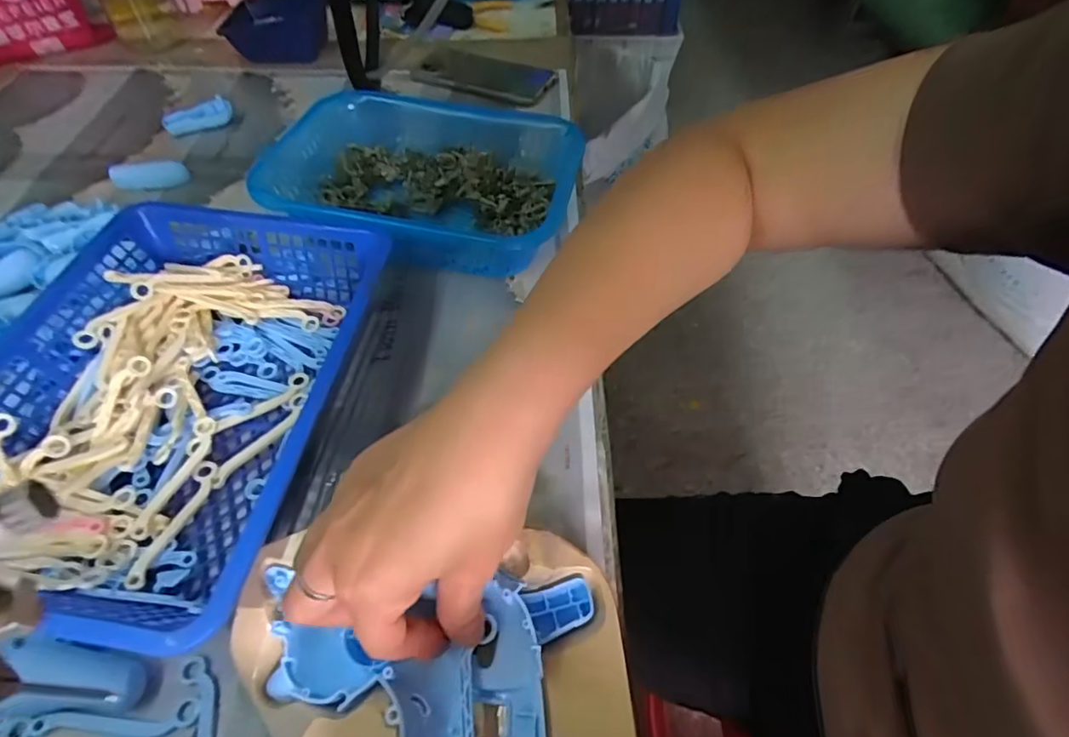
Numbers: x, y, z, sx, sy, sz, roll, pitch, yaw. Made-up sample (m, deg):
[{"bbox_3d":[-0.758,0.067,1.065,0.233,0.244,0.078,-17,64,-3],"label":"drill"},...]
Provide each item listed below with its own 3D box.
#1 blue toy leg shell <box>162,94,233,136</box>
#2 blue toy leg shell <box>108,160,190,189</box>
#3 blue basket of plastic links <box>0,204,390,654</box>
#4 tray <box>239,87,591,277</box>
[{"bbox_3d":[-0.356,-0.266,0.593,0.069,0.023,0.021,-33,61,-24],"label":"blue toy leg shell"},{"bbox_3d":[-0.372,-0.186,0.536,0.068,0.018,0.025,-7,53,-8],"label":"blue toy leg shell"},{"bbox_3d":[-0.235,0.012,0.359,0.201,0.056,0.280,10,53,5],"label":"blue basket of plastic links"},{"bbox_3d":[-0.103,-0.161,0.495,0.263,0.067,0.195,17,54,10],"label":"tray"}]

